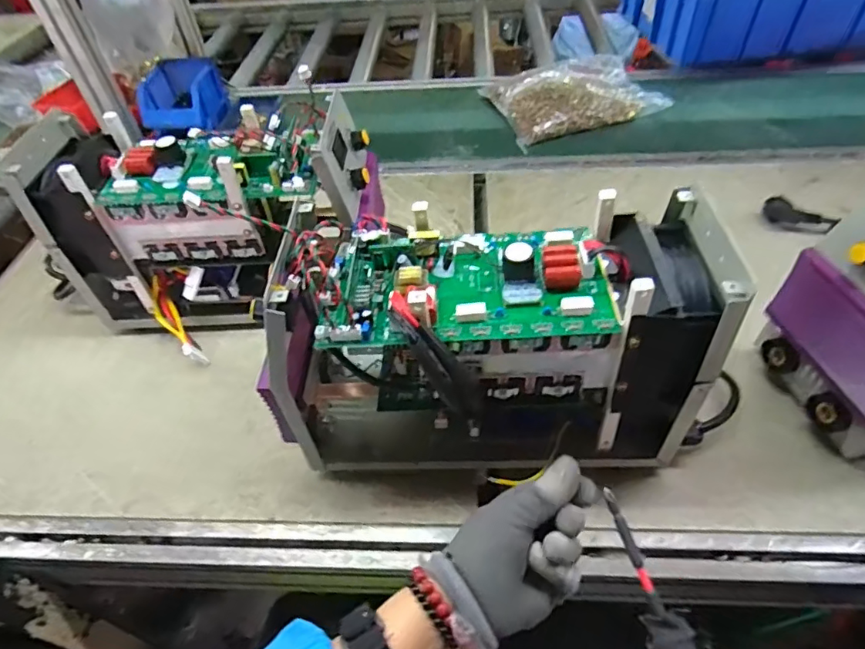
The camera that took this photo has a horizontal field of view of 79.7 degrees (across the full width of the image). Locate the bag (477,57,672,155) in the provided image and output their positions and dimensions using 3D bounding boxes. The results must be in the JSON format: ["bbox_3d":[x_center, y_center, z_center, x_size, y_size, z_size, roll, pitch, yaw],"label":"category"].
[{"bbox_3d":[0.271,-0.442,0.983,0.292,0.060,0.197,-16,51,-7],"label":"bag"}]

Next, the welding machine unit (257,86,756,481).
[{"bbox_3d":[0.069,0.023,0.483,0.404,0.237,0.148,-1,50,5],"label":"welding machine unit"}]

